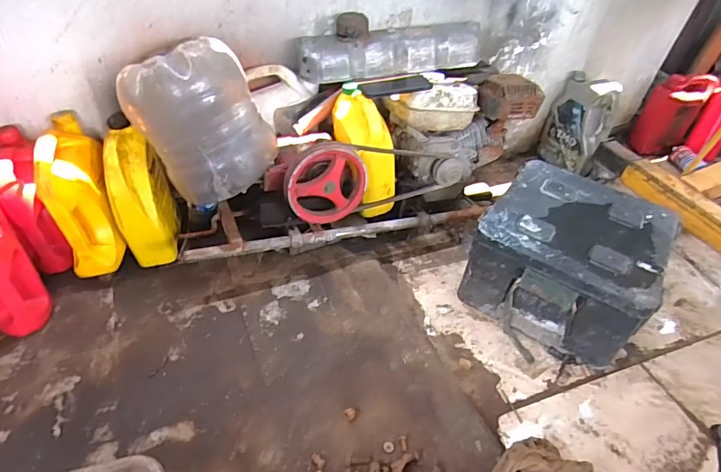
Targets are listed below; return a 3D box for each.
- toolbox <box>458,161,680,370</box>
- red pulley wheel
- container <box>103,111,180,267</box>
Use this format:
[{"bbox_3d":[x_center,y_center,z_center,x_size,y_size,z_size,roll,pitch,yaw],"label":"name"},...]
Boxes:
[{"bbox_3d":[0.494,0.052,1.099,0.361,0.233,0.386,27,46,23],"label":"toolbox"},{"bbox_3d":[-0.080,-0.117,1.042,0.192,0.181,0.041,-15,45,-21],"label":"red pulley wheel"},{"bbox_3d":[-0.517,-0.091,1.088,0.108,0.319,0.172,-4,42,-10],"label":"container"}]

